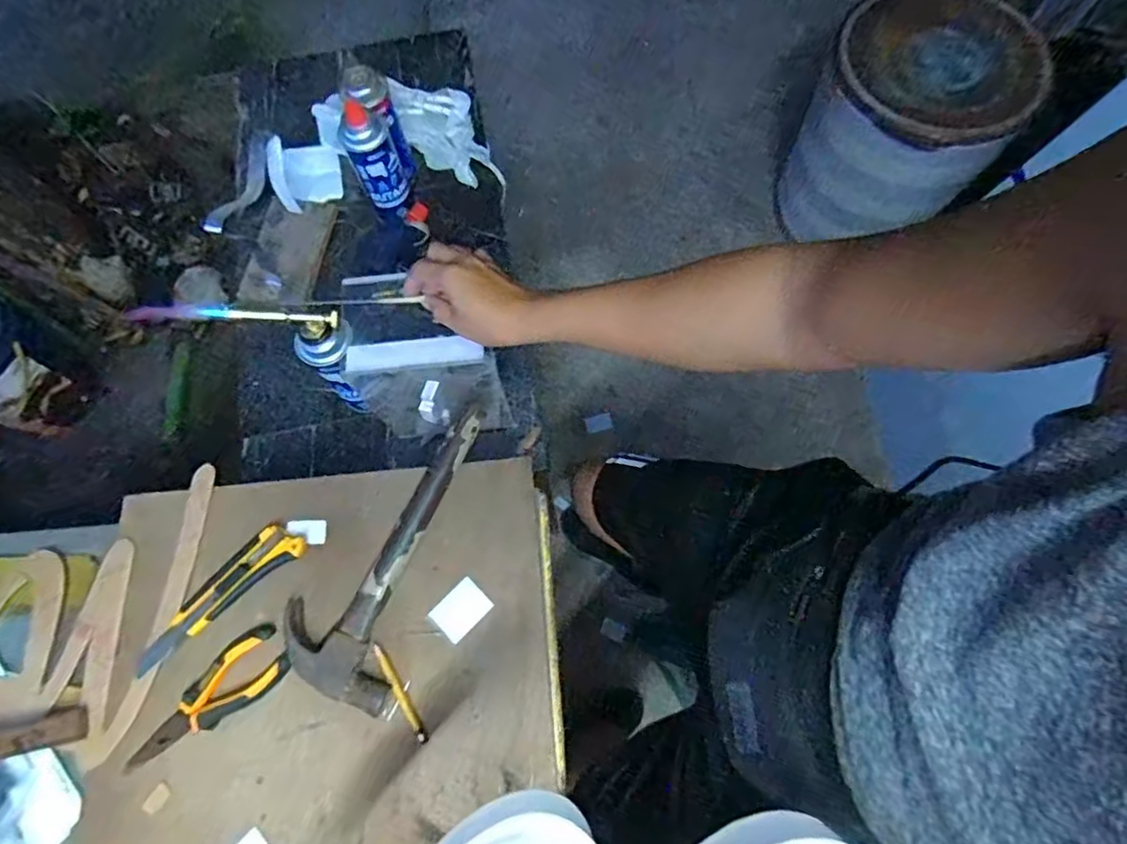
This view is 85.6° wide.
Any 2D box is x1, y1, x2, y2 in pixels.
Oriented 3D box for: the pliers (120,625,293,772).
[{"bbox_3d":[-0.320,0.250,0.544,0.161,0.026,0.054,-39,75,-10],"label":"pliers"}]

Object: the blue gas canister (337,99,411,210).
[{"bbox_3d":[-0.263,-0.366,0.862,0.066,0.162,0.060,0,72,0],"label":"blue gas canister"}]

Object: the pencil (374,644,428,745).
[{"bbox_3d":[-0.147,0.245,0.548,0.010,0.012,0.094,-29,74,-7],"label":"pencil"}]

